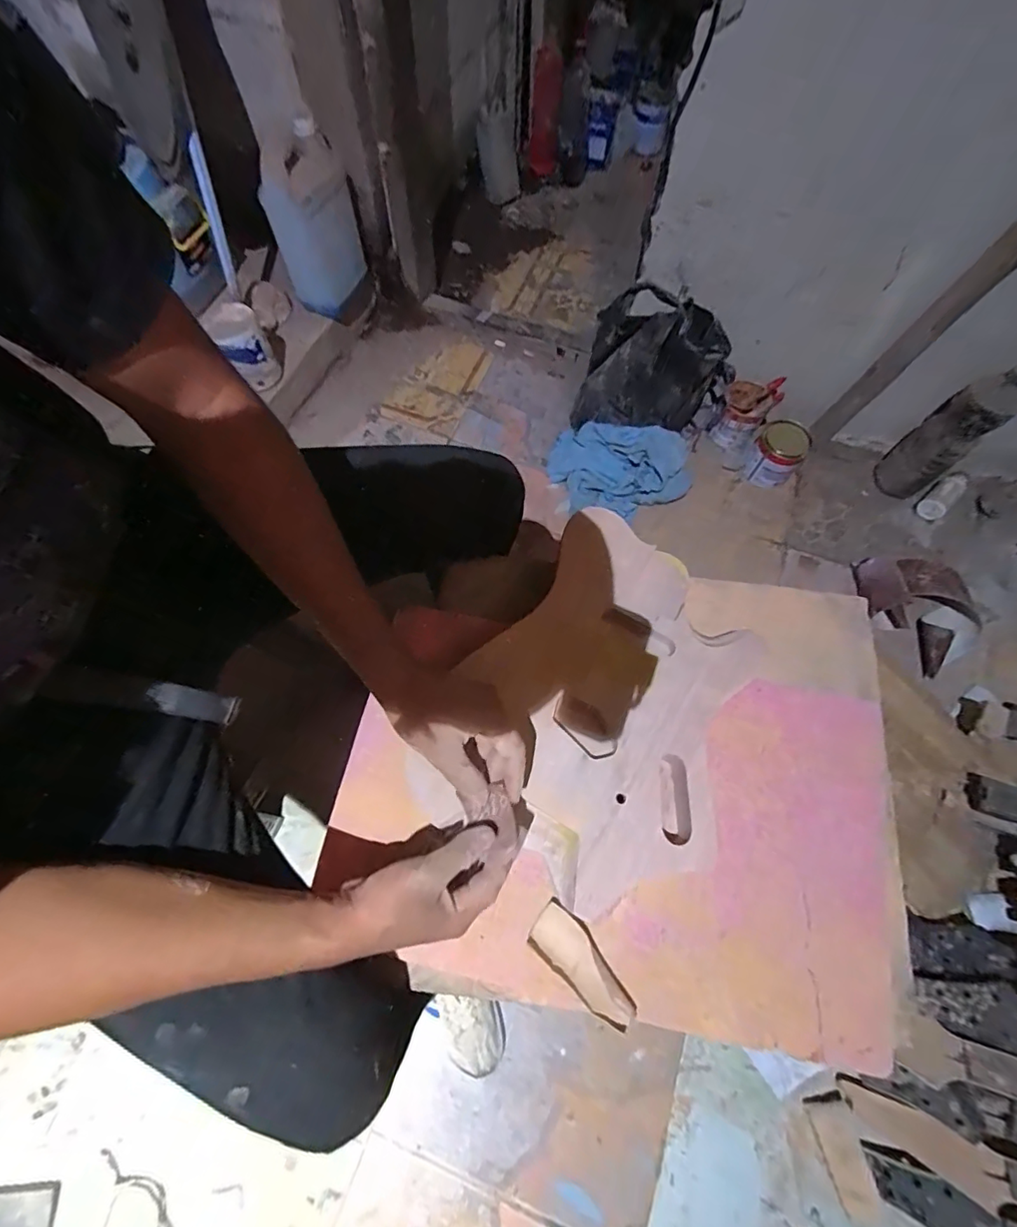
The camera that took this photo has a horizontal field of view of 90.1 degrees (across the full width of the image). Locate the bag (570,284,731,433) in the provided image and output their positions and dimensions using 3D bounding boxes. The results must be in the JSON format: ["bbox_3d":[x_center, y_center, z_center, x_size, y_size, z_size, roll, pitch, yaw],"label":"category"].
[{"bbox_3d":[0.299,-0.487,1.037,0.294,0.275,0.130,5,67,1],"label":"bag"}]

